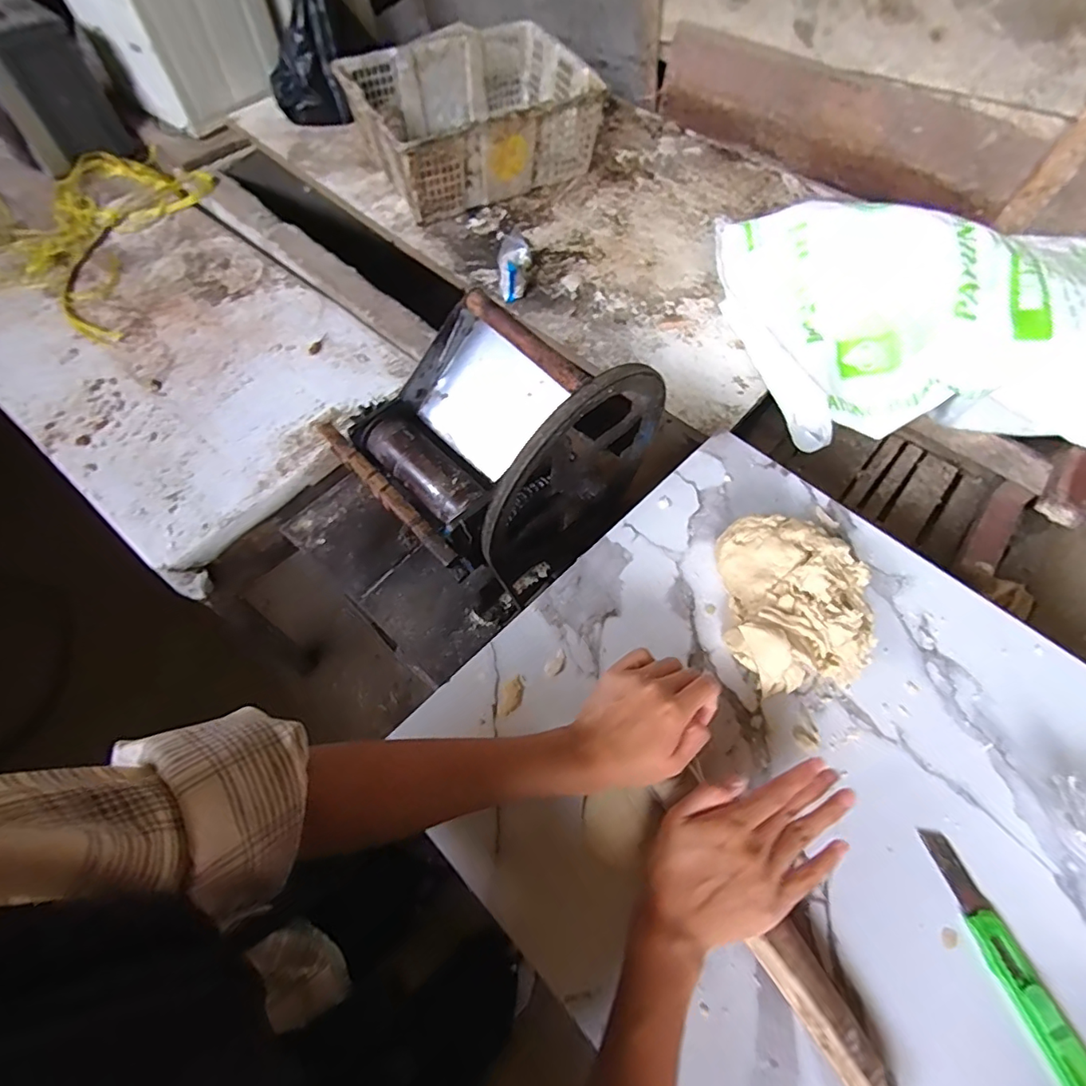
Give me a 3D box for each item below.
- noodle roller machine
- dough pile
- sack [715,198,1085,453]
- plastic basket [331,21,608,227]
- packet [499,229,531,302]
[{"bbox_3d":[-0.048,-0.102,0.619,0.286,0.322,0.242,-39,71,-19],"label":"noodle roller machine"},{"bbox_3d":[0.227,0.048,0.462,0.124,0.054,0.155,1,63,-1],"label":"dough pile"},{"bbox_3d":[0.630,-0.343,0.837,0.647,0.198,0.393,6,63,1],"label":"sack"},{"bbox_3d":[-0.146,-0.916,1.138,0.467,0.177,0.340,-27,67,-14],"label":"plastic basket"},{"bbox_3d":[-0.054,-0.529,1.007,0.060,0.065,0.142,-4,64,-3],"label":"packet"}]

